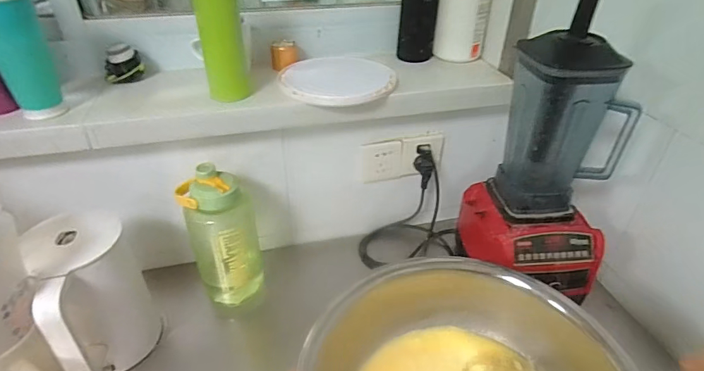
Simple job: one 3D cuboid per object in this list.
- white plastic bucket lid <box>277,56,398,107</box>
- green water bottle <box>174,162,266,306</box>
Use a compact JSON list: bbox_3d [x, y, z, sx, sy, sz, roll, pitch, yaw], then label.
[{"bbox_3d":[-0.035,-0.194,0.767,0.196,0.018,0.197,0,41,0],"label":"white plastic bucket lid"},{"bbox_3d":[-0.225,0.098,0.748,0.116,0.268,0.099,-11,37,-17],"label":"green water bottle"}]

